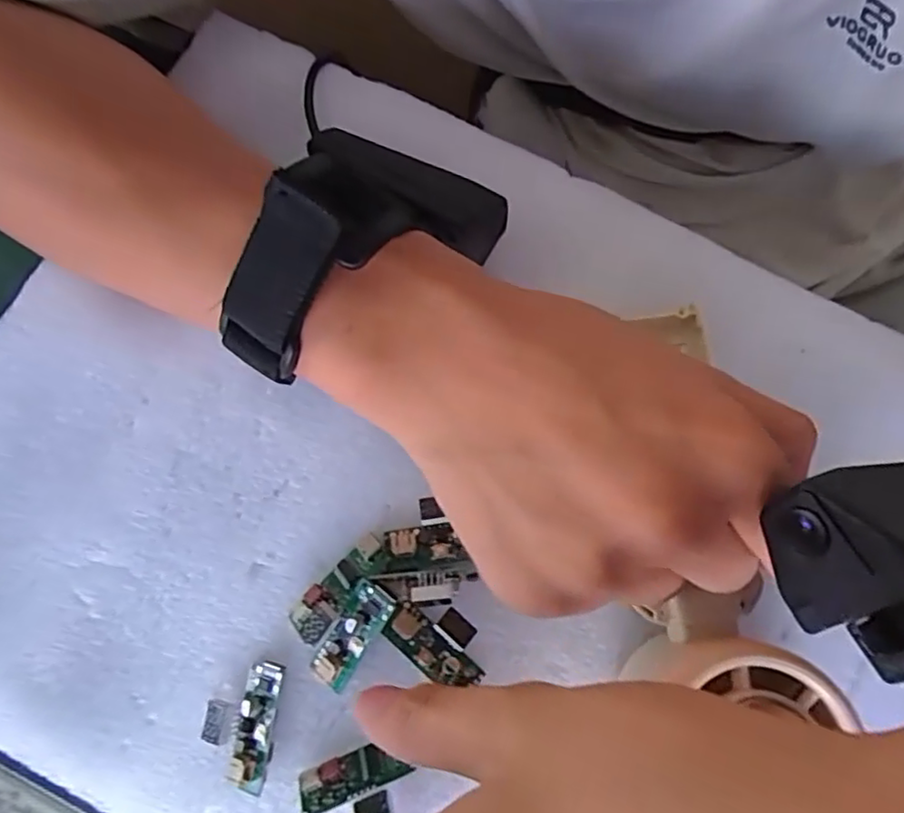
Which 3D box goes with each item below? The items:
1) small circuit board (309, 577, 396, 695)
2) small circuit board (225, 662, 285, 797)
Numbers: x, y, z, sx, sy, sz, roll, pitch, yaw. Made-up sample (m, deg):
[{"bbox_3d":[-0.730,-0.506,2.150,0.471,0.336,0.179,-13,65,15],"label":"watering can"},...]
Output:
[{"bbox_3d":[-0.032,0.074,0.204,0.014,0.011,0.036,31,96,4],"label":"small circuit board"},{"bbox_3d":[-0.064,0.105,0.205,0.012,0.010,0.038,8,80,1],"label":"small circuit board"}]

